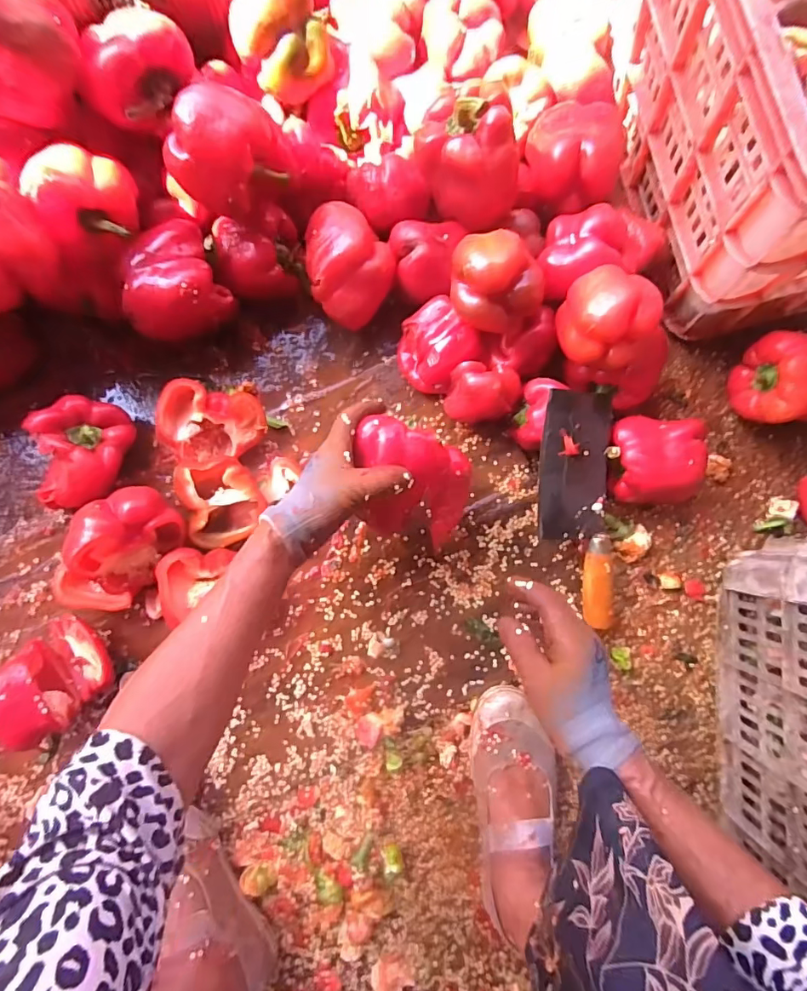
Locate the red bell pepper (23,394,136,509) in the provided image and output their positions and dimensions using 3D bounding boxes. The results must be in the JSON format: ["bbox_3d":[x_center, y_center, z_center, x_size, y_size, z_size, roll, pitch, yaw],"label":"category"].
[{"bbox_3d":[-0.332,-0.041,0.497,0.092,0.068,0.110,-3,86,-4],"label":"red bell pepper"}]

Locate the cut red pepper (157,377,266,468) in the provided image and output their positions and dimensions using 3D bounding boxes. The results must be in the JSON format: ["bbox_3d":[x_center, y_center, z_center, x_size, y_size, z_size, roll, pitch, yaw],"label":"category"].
[{"bbox_3d":[-0.201,-0.074,0.509,0.099,0.062,0.092,9,85,-3],"label":"cut red pepper"}]

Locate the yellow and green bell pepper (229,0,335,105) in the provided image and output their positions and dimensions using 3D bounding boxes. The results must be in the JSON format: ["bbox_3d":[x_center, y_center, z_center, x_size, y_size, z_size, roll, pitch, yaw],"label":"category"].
[{"bbox_3d":[-0.115,-0.432,0.446,0.088,0.066,0.067,-15,85,-4],"label":"yellow and green bell pepper"}]

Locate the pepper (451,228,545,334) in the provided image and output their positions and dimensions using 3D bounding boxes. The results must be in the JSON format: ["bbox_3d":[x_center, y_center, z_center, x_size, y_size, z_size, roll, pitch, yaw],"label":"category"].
[{"bbox_3d":[0.089,-0.206,0.459,0.082,0.065,0.078,0,85,-2],"label":"pepper"}]

